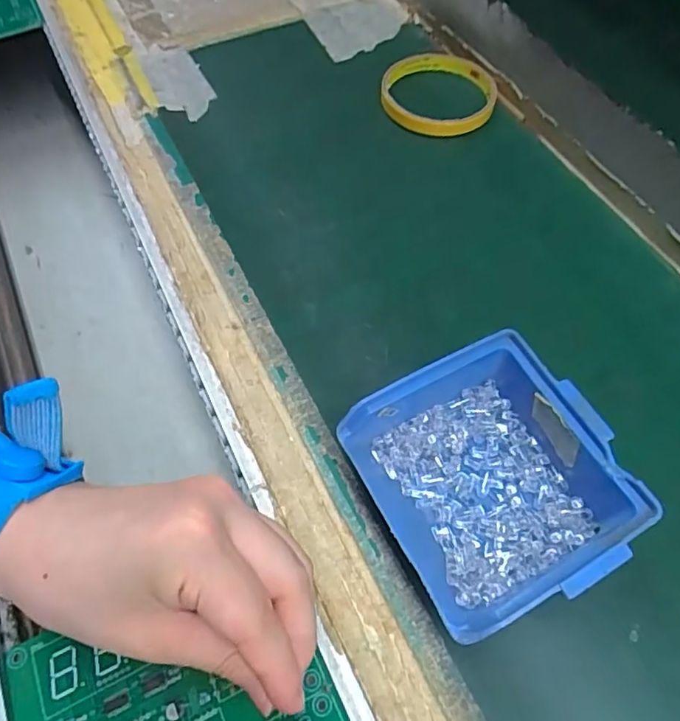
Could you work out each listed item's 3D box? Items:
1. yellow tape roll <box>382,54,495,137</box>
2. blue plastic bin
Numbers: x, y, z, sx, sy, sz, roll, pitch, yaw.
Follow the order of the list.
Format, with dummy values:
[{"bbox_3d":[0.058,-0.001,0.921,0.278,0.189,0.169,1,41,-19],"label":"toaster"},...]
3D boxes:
[{"bbox_3d":[0.074,-0.199,0.412,0.082,0.016,0.082,-1,61,2],"label":"yellow tape roll"},{"bbox_3d":[0.064,0.055,0.244,0.099,0.050,0.105,-26,63,-12],"label":"blue plastic bin"}]

